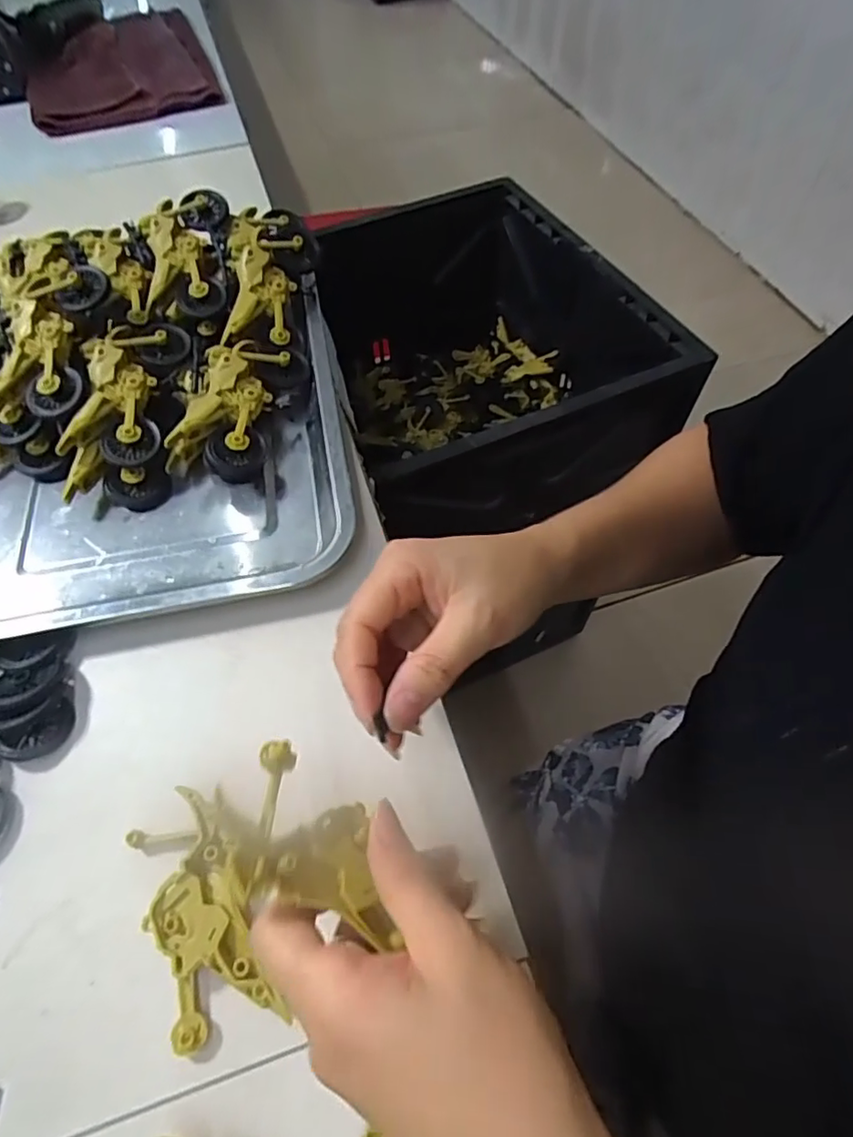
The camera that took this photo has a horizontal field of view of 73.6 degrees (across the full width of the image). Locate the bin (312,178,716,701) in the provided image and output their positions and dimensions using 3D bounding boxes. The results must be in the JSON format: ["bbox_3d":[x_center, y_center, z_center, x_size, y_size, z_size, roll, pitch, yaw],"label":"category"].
[{"bbox_3d":[0.054,-0.254,0.741,0.353,0.231,0.436,-19,60,-10],"label":"bin"}]

